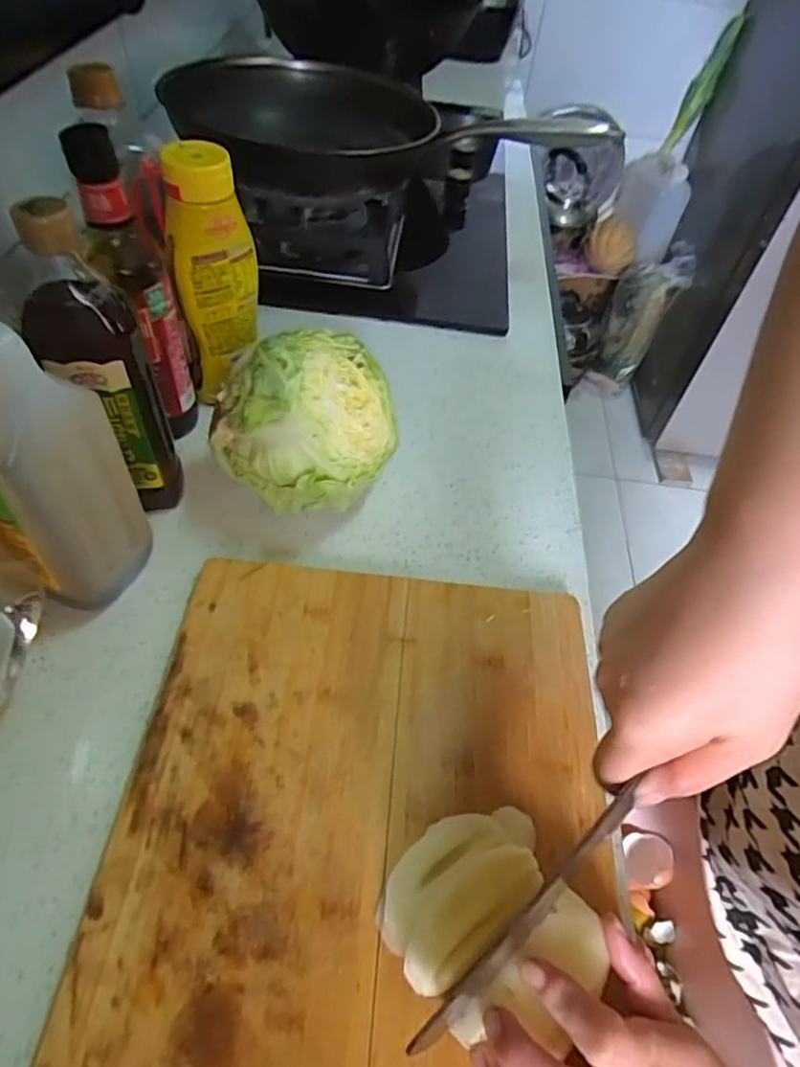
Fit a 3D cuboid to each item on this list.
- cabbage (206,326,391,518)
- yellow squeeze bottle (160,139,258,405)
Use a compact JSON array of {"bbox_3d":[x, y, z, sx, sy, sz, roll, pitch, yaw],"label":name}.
[{"bbox_3d":[-0.064,-0.088,0.509,0.121,0.144,0.144,38,58,23],"label":"cabbage"},{"bbox_3d":[-0.163,-0.225,0.545,0.068,0.204,0.047,-8,53,-11],"label":"yellow squeeze bottle"}]

